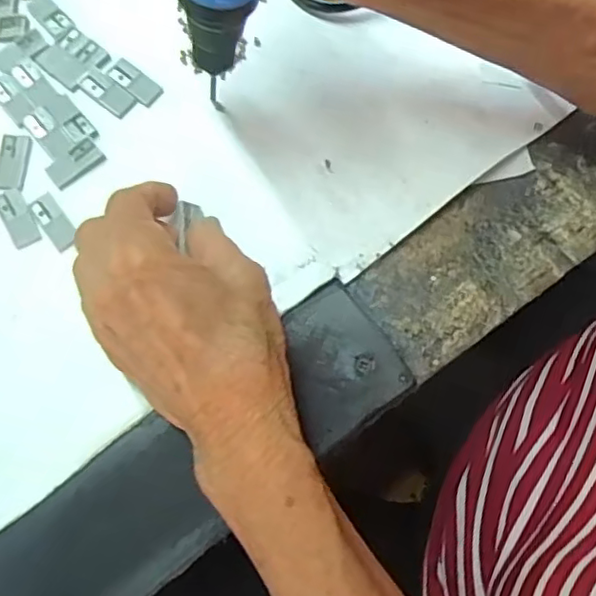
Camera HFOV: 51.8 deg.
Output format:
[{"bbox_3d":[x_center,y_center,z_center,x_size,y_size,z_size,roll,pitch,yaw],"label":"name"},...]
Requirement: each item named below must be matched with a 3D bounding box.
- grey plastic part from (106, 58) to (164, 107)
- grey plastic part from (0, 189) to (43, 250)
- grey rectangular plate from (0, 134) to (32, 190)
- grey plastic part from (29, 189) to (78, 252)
[{"bbox_3d":[-0.084,-0.111,0.313,0.031,0.004,0.013,38,77,10],"label":"grey plastic part"},{"bbox_3d":[-0.134,-0.038,0.292,0.013,0.004,0.030,-28,76,-8],"label":"grey plastic part"},{"bbox_3d":[-0.140,-0.067,0.299,0.014,0.004,0.029,2,74,1],"label":"grey rectangular plate"},{"bbox_3d":[-0.116,-0.036,0.292,0.013,0.004,0.030,-39,78,-10],"label":"grey plastic part"}]

